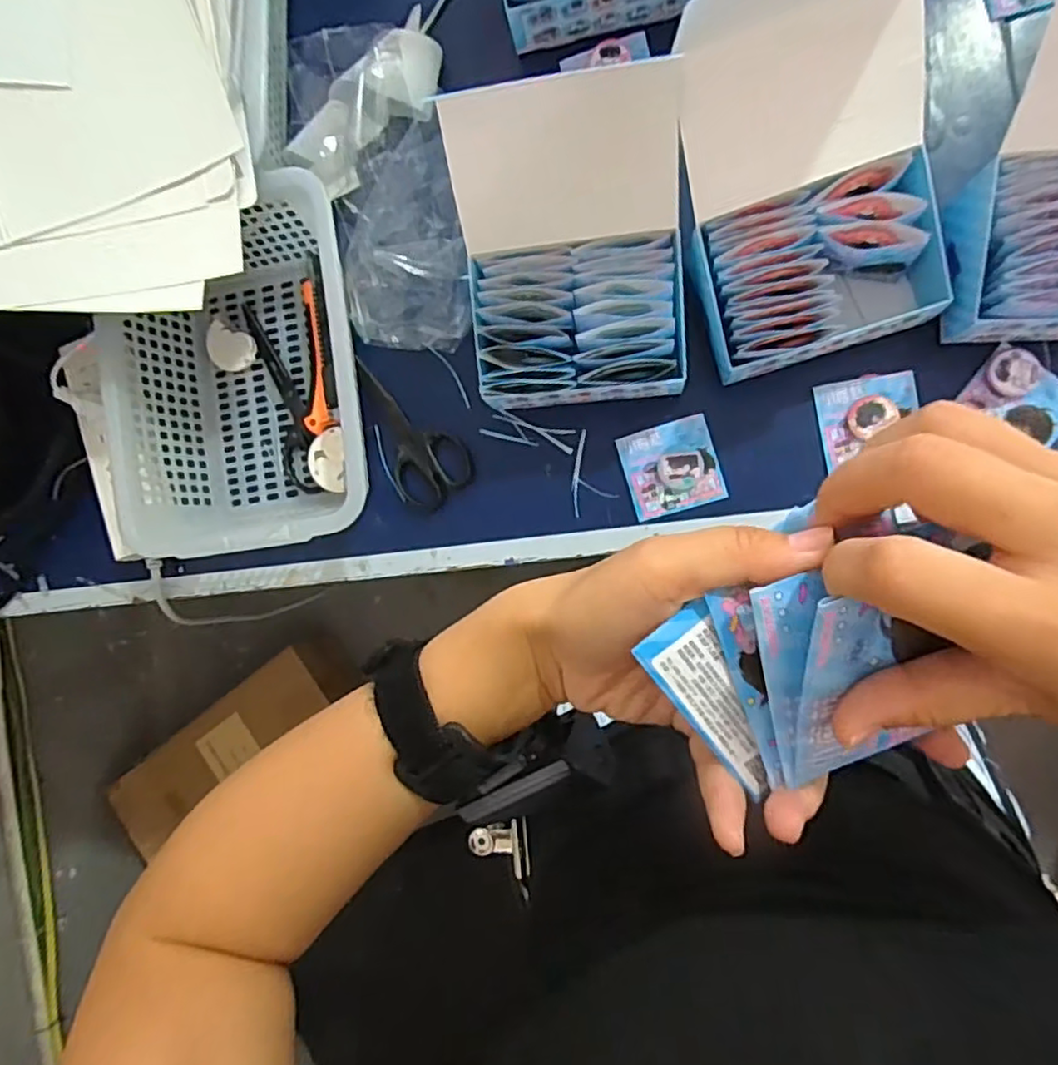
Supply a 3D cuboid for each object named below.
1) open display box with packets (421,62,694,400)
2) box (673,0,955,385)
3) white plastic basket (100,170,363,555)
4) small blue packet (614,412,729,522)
[{"bbox_3d":[0.030,-0.194,0.456,0.149,0.118,0.190,-4,90,9],"label":"open display box with packets"},{"bbox_3d":[0.185,-0.216,0.425,0.156,0.128,0.188,-12,88,9],"label":"box"},{"bbox_3d":[-0.217,-0.118,0.519,0.198,0.085,0.261,-9,89,9],"label":"white plastic basket"},{"bbox_3d":[0.108,-0.049,0.501,0.069,0.009,0.067,-16,87,9],"label":"small blue packet"}]

